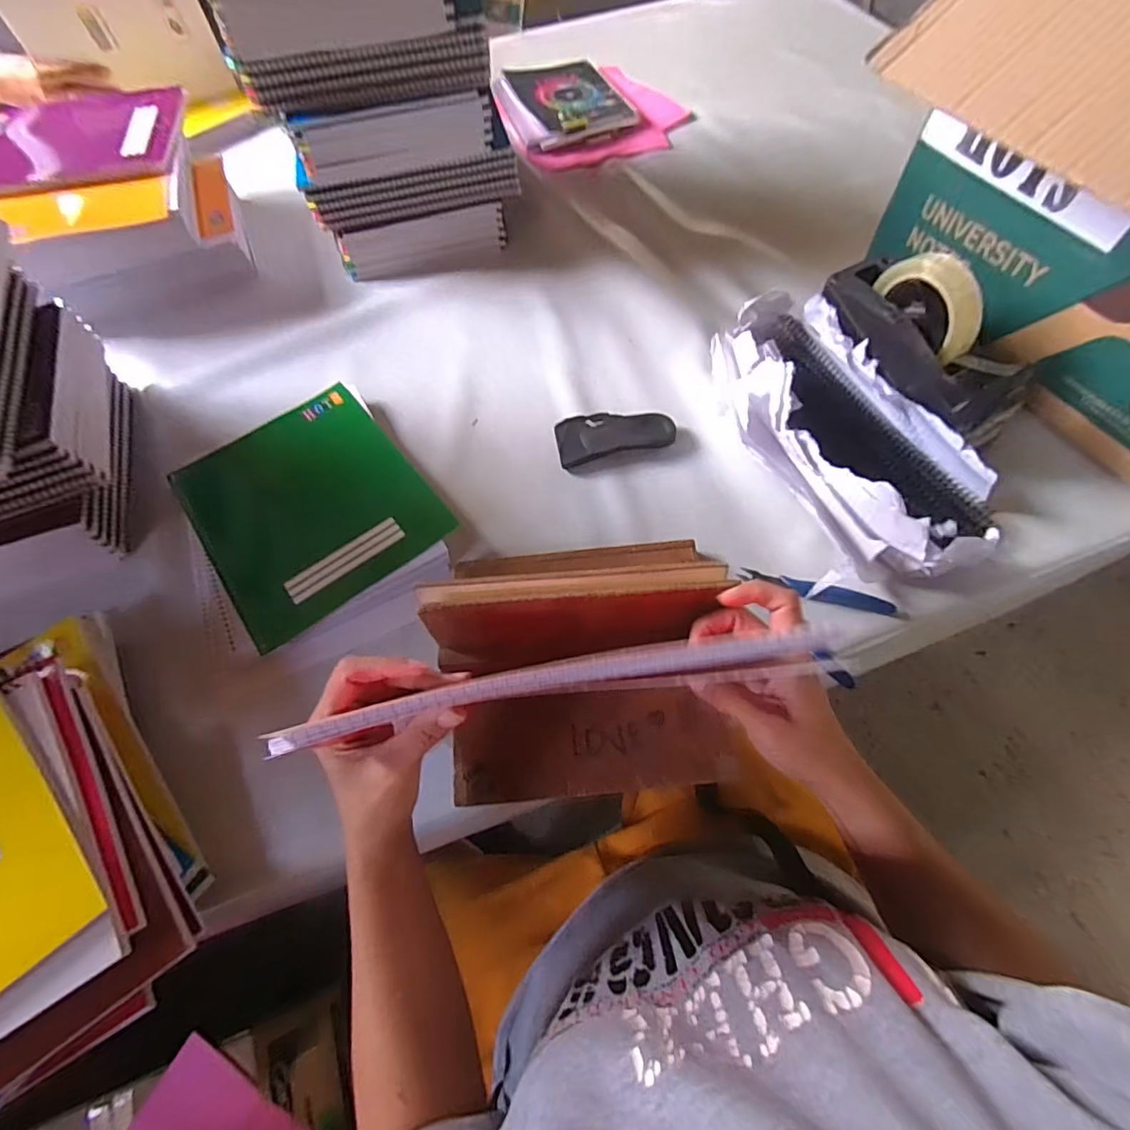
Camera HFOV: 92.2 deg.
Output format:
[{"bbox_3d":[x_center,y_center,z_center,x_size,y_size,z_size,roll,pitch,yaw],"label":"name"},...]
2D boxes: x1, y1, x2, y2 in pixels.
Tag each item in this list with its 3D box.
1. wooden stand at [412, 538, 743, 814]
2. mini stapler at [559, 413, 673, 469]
[{"bbox_3d":[0.008,0.063,0.393,0.213,0.136,0.183,-7,63,-1],"label":"wooden stand"},{"bbox_3d":[0.050,-0.136,0.557,0.116,0.016,0.052,-12,64,-3],"label":"mini stapler"}]

